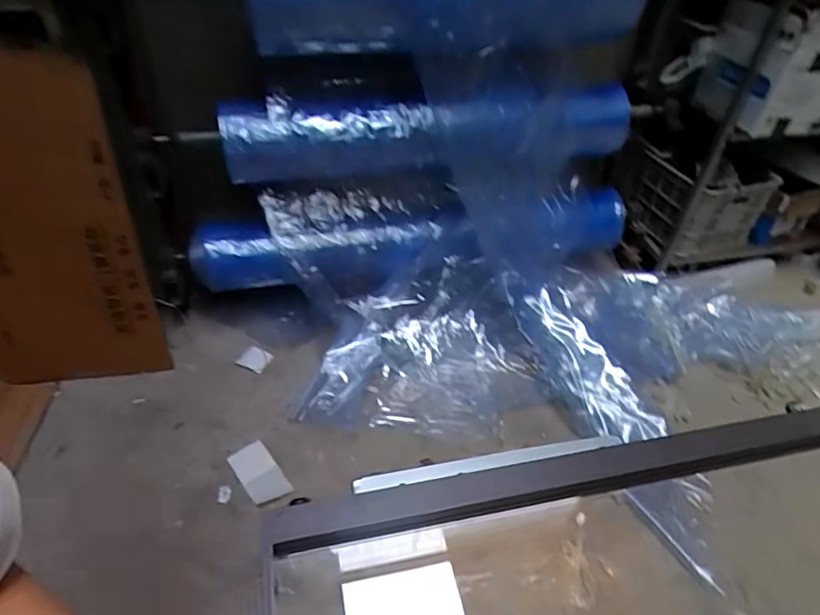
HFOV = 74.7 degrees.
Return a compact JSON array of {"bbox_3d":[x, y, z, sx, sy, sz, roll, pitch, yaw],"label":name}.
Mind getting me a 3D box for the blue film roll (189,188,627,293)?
[{"bbox_3d":[0.049,-0.212,1.768,1.460,0.246,0.218,-8,43,-11],"label":"blue film roll"}]

